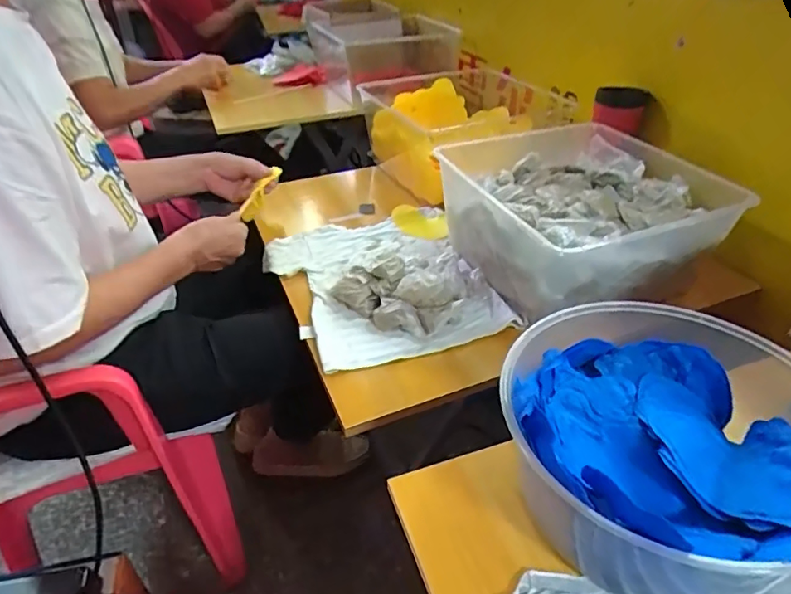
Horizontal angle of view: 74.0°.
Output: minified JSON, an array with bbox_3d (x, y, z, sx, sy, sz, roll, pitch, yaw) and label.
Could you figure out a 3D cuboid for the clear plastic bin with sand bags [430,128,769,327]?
[{"bbox_3d":[0.236,-0.115,0.712,0.315,0.123,0.321,-18,40,-21],"label":"clear plastic bin with sand bags"}]

